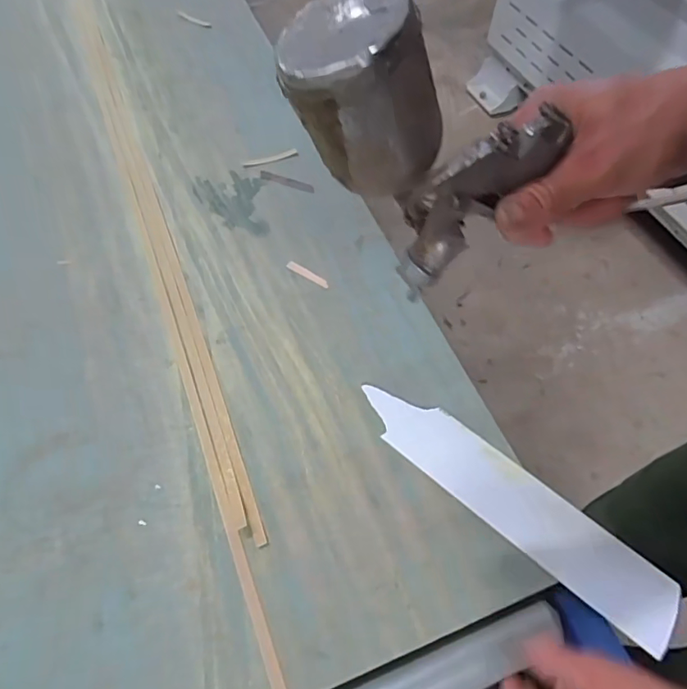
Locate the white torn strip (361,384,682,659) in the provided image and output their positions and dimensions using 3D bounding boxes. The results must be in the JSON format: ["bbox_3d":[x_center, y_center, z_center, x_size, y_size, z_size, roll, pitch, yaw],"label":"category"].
[{"bbox_3d":[0.184,0.170,0.585,0.382,0.004,0.079,37,65,22],"label":"white torn strip"}]

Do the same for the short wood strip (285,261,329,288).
[{"bbox_3d":[-0.053,-0.104,0.766,0.076,0.009,0.012,33,61,17],"label":"short wood strip"}]

